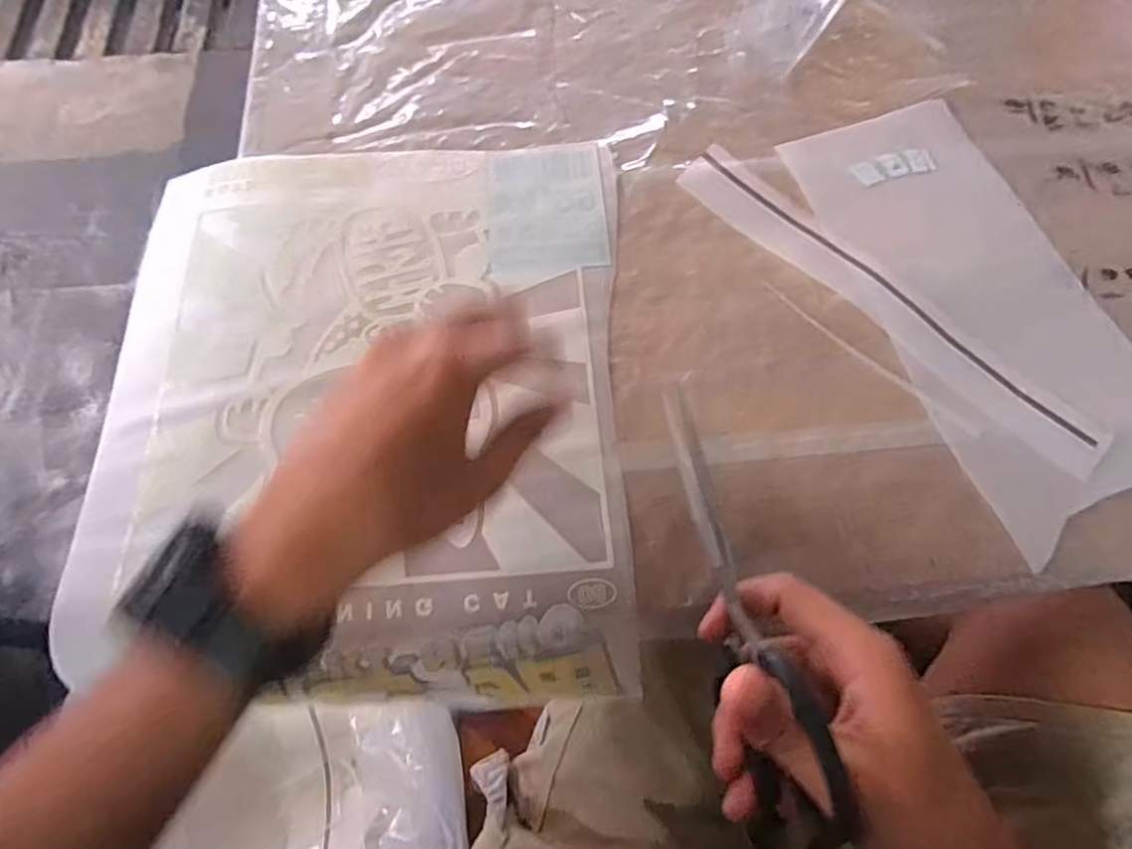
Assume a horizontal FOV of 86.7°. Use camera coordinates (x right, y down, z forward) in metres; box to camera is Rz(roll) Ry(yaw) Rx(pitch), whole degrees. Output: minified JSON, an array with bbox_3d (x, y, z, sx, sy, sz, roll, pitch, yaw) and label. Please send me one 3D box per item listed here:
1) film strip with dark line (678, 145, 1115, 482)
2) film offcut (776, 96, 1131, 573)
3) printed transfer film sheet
[{"bbox_3d":[0.188,-0.080,0.363,0.042,0.009,0.285,-40,74,-17],"label":"film strip with dark line"},{"bbox_3d":[0.253,-0.083,0.367,0.140,0.009,0.288,-15,67,-9],"label":"film offcut"},{"bbox_3d":[-0.112,-0.022,0.351,0.283,0.037,0.336,-1,69,-1],"label":"printed transfer film sheet"}]

